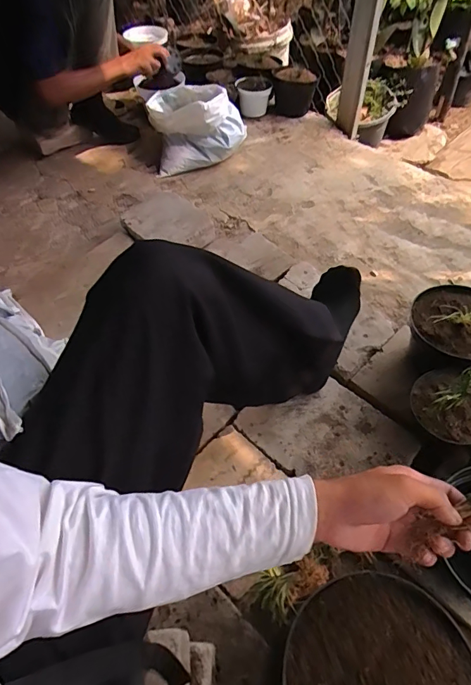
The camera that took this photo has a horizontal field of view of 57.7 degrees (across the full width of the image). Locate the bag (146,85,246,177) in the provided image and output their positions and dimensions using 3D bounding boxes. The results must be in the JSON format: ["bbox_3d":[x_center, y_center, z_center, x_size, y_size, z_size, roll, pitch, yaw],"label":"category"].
[{"bbox_3d":[-0.121,-0.687,1.340,0.279,0.205,0.272,-9,53,-4],"label":"bag"}]

